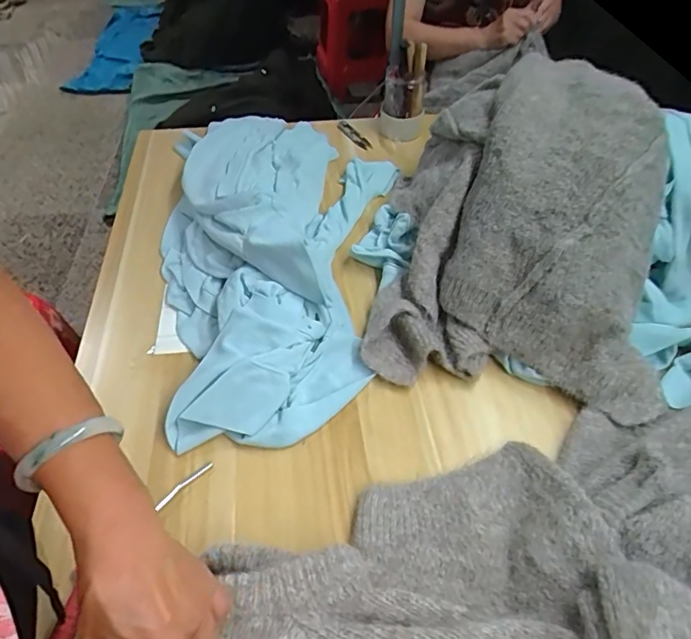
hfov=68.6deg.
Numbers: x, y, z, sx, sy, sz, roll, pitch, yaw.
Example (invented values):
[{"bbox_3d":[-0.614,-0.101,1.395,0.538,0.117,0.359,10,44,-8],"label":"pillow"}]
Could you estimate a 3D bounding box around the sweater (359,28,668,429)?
[{"bbox_3d":[0.227,-0.151,0.672,0.323,0.235,0.497,8,49,8],"label":"sweater"}]

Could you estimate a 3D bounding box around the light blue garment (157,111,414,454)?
[{"bbox_3d":[-0.092,-0.145,0.768,0.366,0.112,0.692,-5,48,-4],"label":"light blue garment"}]

